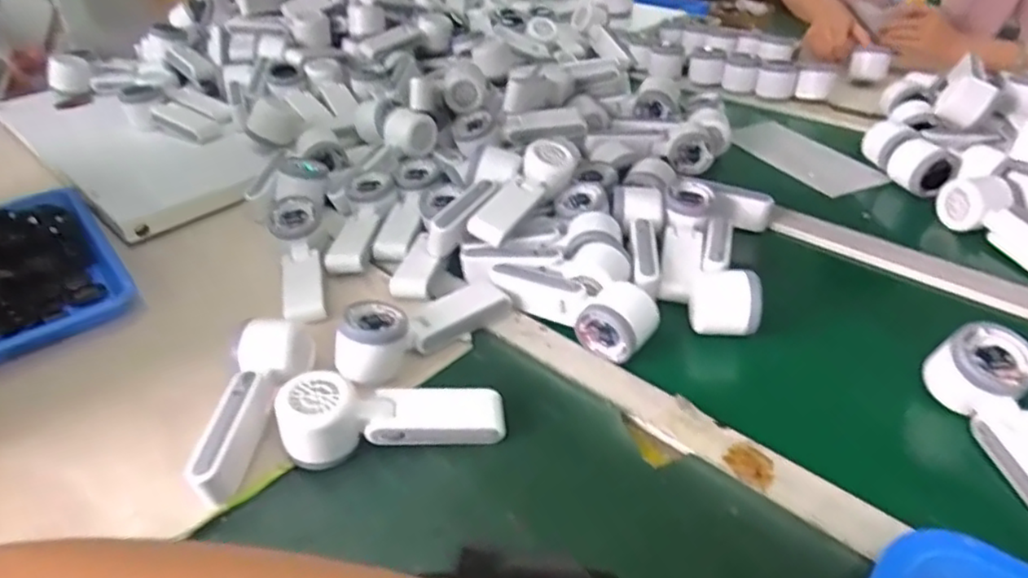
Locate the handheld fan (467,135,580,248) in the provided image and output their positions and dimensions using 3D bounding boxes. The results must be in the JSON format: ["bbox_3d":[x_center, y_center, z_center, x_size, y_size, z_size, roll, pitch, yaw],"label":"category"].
[{"bbox_3d":[0.008,-0.104,0.688,0.052,0.038,0.157,22,56,30],"label":"handheld fan"}]

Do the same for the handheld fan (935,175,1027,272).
[{"bbox_3d":[0.521,-0.063,0.665,0.048,0.055,0.163,-15,38,-16],"label":"handheld fan"}]

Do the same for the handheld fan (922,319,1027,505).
[{"bbox_3d":[0.366,0.104,0.460,0.055,0.043,0.163,-5,50,-4],"label":"handheld fan"}]

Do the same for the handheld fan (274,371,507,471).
[{"bbox_3d":[-0.093,0.092,0.490,0.165,0.052,0.060,-9,36,-8],"label":"handheld fan"}]

